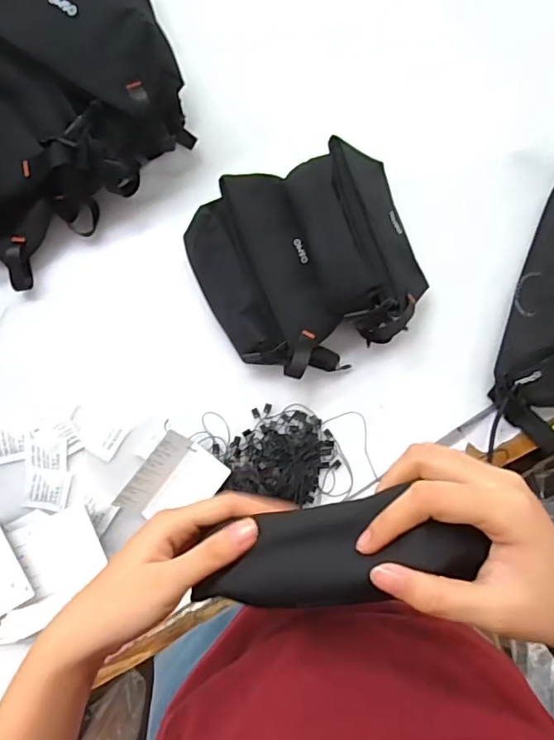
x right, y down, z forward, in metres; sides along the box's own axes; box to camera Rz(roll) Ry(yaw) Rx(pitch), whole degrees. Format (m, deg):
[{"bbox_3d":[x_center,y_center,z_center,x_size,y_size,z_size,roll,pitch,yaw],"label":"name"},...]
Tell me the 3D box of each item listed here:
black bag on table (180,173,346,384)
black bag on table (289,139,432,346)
[{"bbox_3d":[-0.017,-0.092,0.527,0.113,0.057,0.213,-21,85,-8],"label":"black bag on table"},{"bbox_3d":[0.086,-0.132,0.531,0.123,0.077,0.206,-14,85,-7],"label":"black bag on table"}]

